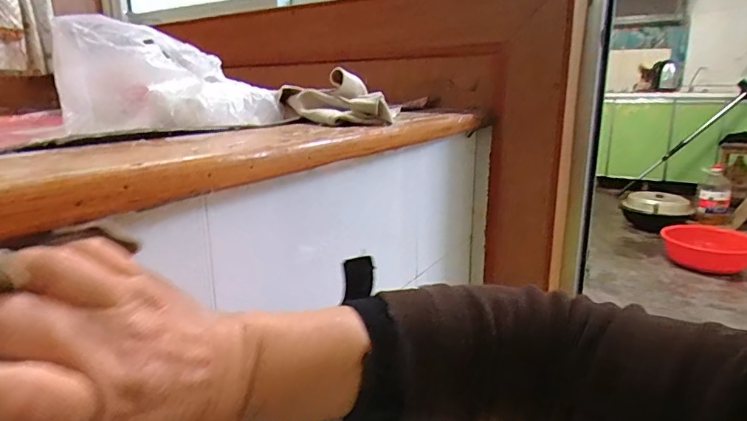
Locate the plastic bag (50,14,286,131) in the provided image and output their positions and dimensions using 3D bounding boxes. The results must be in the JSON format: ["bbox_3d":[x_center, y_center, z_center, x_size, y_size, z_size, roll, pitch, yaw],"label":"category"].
[{"bbox_3d":[-0.178,-0.112,0.437,0.197,0.093,0.086,7,10,-23],"label":"plastic bag"}]

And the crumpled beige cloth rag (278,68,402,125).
[{"bbox_3d":[-0.038,-0.112,0.476,0.092,0.044,0.120,-6,15,-22],"label":"crumpled beige cloth rag"}]

